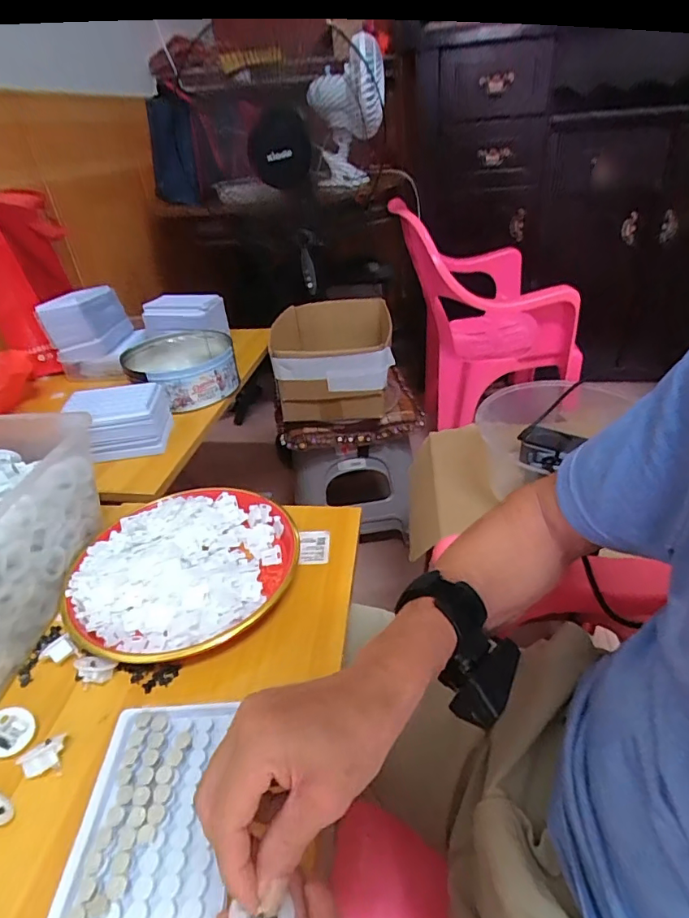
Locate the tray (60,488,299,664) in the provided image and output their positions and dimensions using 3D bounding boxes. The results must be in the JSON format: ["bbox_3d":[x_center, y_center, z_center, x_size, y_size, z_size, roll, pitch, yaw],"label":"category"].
[{"bbox_3d":[-0.160,0.106,0.492,0.200,0.034,0.211,-4,34,2],"label":"tray"}]

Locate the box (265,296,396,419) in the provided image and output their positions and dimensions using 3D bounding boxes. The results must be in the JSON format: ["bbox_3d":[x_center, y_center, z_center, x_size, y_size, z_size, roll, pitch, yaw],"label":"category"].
[{"bbox_3d":[-0.019,-0.201,1.005,0.238,0.178,0.210,-5,34,0],"label":"box"}]

